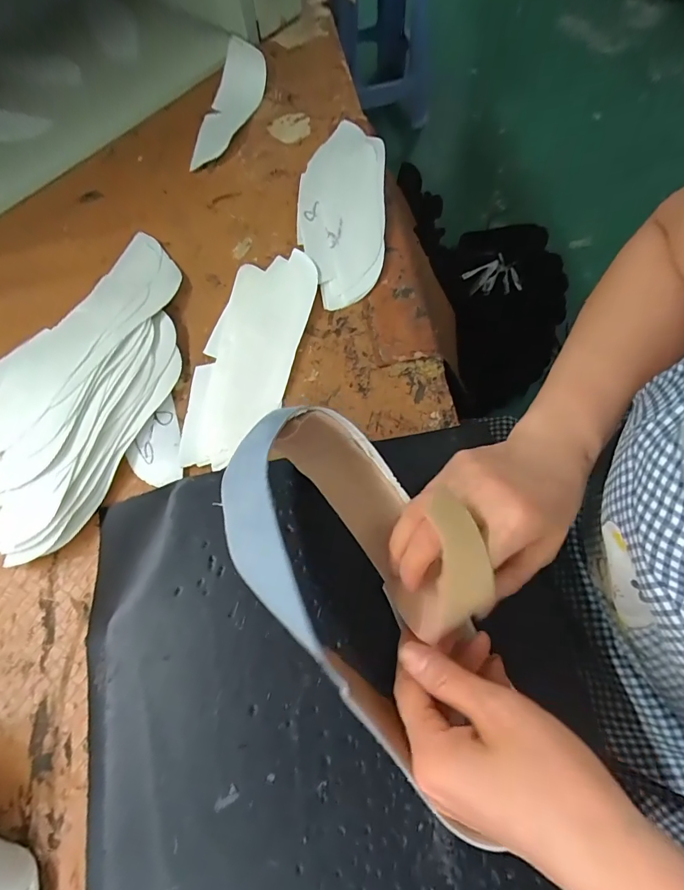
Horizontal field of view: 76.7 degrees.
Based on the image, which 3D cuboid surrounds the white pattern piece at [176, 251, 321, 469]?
[{"bbox_3d":[-0.086,-0.085,0.402,0.083,0.009,0.225,12,71,8],"label":"white pattern piece"}]

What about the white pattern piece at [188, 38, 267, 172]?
[{"bbox_3d":[-0.147,-0.407,0.513,0.050,0.056,0.163,18,69,9],"label":"white pattern piece"}]

